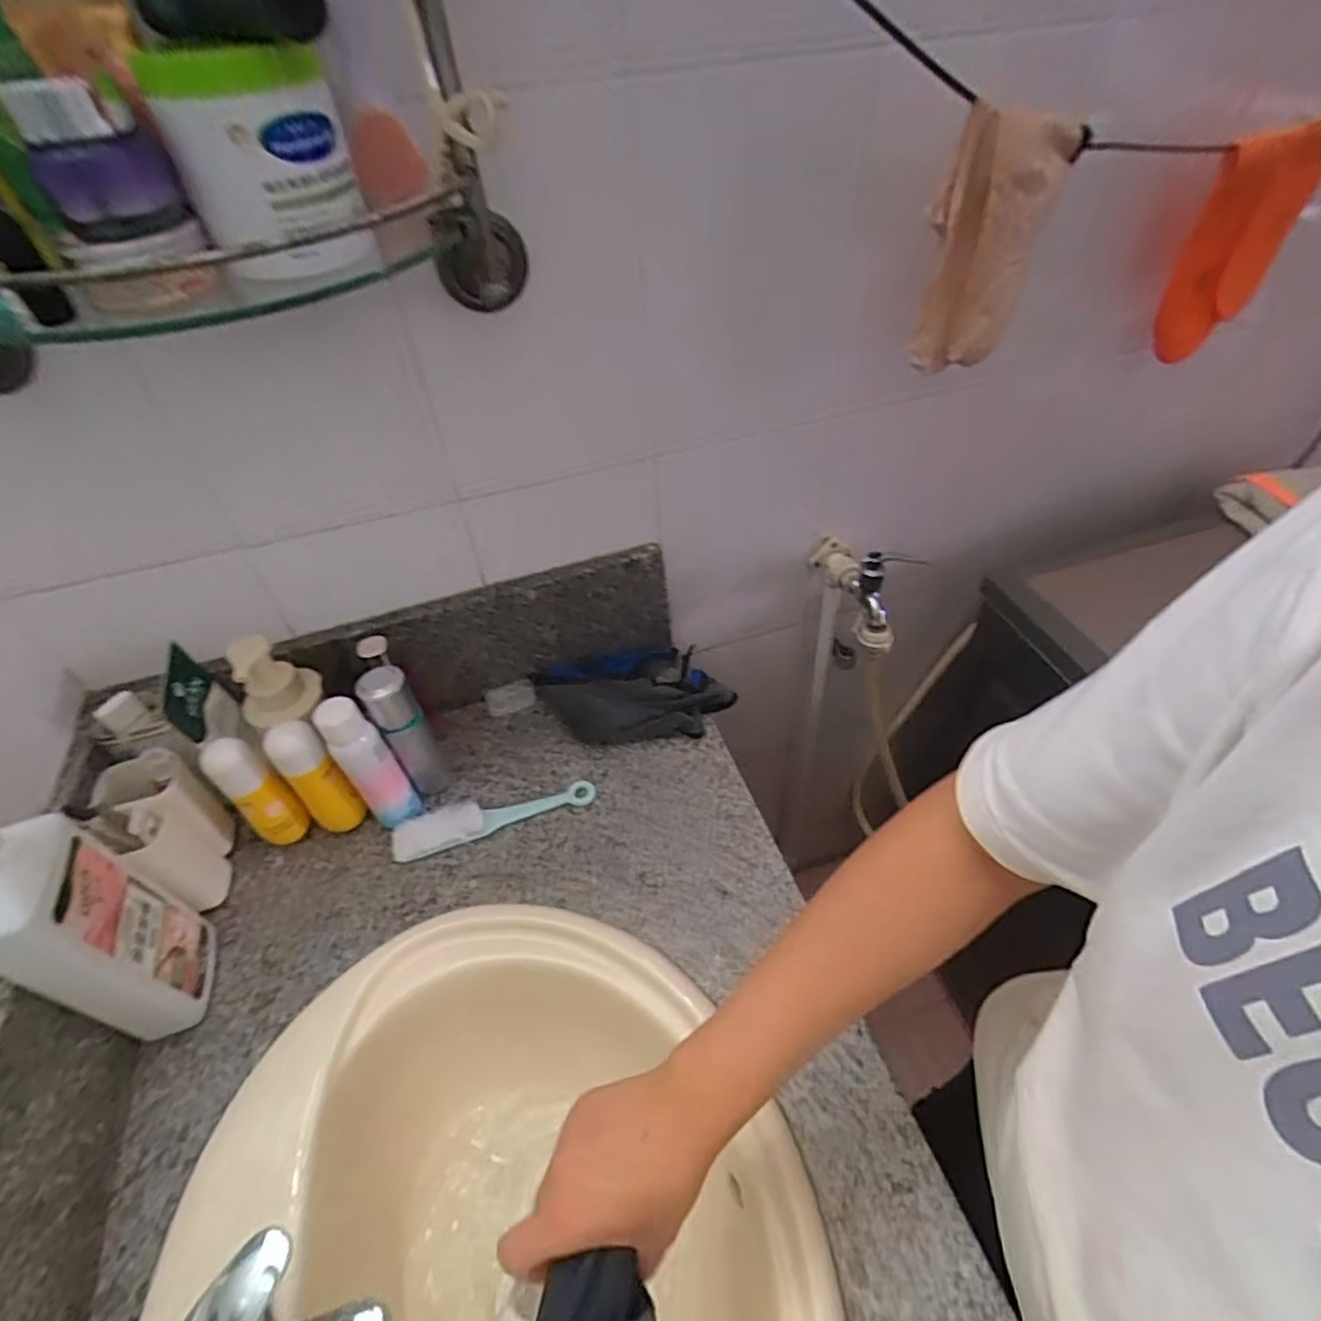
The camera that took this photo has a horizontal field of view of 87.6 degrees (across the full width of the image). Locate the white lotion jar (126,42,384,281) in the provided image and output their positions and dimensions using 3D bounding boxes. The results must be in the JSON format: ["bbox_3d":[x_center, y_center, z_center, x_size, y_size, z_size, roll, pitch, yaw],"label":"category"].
[{"bbox_3d":[-0.212,-0.264,0.374,0.086,0.103,0.074,-20,49,-14],"label":"white lotion jar"}]

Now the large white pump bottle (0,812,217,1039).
[{"bbox_3d":[-0.443,0.189,0.518,0.059,0.299,0.098,-20,49,-14],"label":"large white pump bottle"}]

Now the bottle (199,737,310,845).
[{"bbox_3d":[-0.386,0.134,0.672,0.046,0.147,0.047,27,54,26],"label":"bottle"}]

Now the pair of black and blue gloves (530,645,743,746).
[{"bbox_3d":[-0.032,0.032,0.801,0.224,0.042,0.144,-10,47,-5],"label":"pair of black and blue gloves"}]

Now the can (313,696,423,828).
[{"bbox_3d":[-0.283,0.104,0.674,0.045,0.162,0.046,-2,47,2],"label":"can"}]

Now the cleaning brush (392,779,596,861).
[{"bbox_3d":[-0.171,0.159,0.708,0.206,0.023,0.040,-15,48,-9],"label":"cleaning brush"}]

